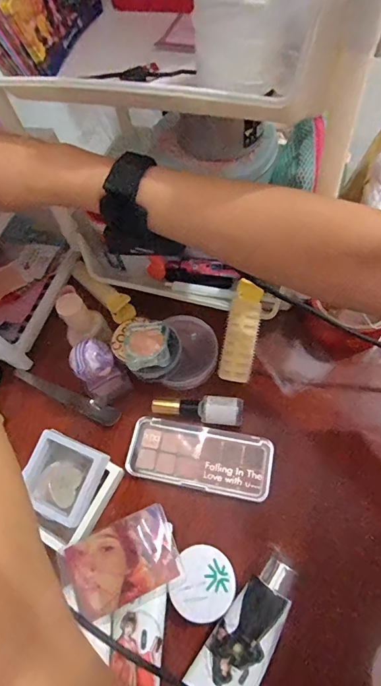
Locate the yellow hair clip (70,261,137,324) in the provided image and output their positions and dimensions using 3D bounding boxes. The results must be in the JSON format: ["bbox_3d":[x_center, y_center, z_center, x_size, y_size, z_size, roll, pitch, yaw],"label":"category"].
[{"bbox_3d":[-0.110,-0.067,0.490,0.027,0.026,0.102,-42,65,-13],"label":"yellow hair clip"}]

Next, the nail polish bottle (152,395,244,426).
[{"bbox_3d":[0.006,0.067,0.409,0.093,0.021,0.024,2,60,16],"label":"nail polish bottle"}]

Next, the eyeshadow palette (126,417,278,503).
[{"bbox_3d":[0.009,0.111,0.389,0.140,0.010,0.061,6,64,11],"label":"eyeshadow palette"}]

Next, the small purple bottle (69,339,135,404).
[{"bbox_3d":[-0.092,0.030,0.409,0.044,0.081,0.035,-37,64,-11],"label":"small purple bottle"}]

